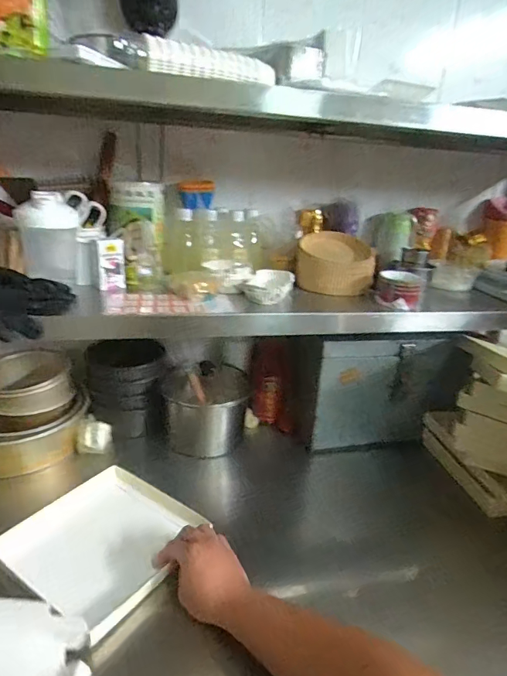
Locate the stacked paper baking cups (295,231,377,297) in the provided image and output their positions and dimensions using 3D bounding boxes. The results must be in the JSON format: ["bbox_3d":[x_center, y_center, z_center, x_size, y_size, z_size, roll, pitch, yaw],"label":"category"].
[{"bbox_3d":[0.169,-0.152,0.879,0.155,0.094,0.129,11,23,14],"label":"stacked paper baking cups"}]

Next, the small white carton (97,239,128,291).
[{"bbox_3d":[-0.254,-0.131,0.777,0.046,0.085,0.031,-3,24,-18],"label":"small white carton"}]

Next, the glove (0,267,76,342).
[{"bbox_3d":[-0.394,-0.064,0.672,0.212,0.072,0.131,11,23,14],"label":"glove"}]

